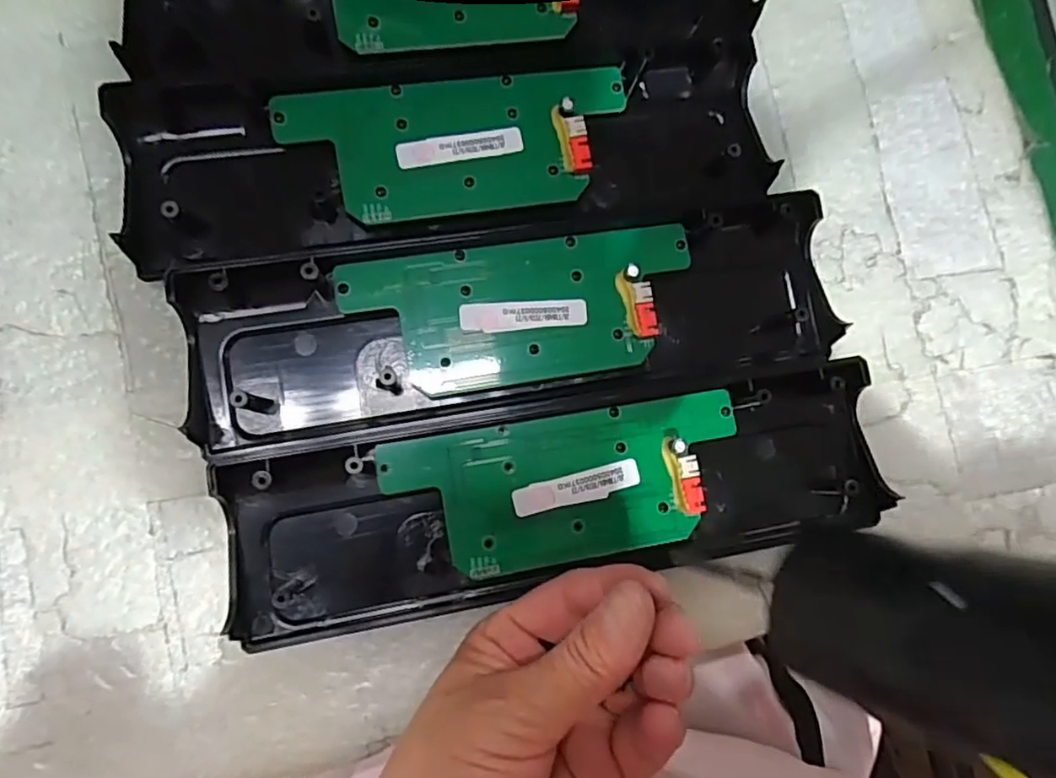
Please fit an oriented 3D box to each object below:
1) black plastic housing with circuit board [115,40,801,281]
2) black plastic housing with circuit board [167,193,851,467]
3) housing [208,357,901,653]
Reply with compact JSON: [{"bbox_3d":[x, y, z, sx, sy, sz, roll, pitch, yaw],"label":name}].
[{"bbox_3d":[-0.026,-0.095,0.241,0.246,0.014,0.072,-10,85,-8],"label":"black plastic housing with circuit board"},{"bbox_3d":[0.001,-0.025,0.236,0.245,0.017,0.068,-9,85,-8],"label":"black plastic housing with circuit board"},{"bbox_3d":[0.017,0.041,0.231,0.245,0.017,0.067,-9,85,-8],"label":"housing"}]

